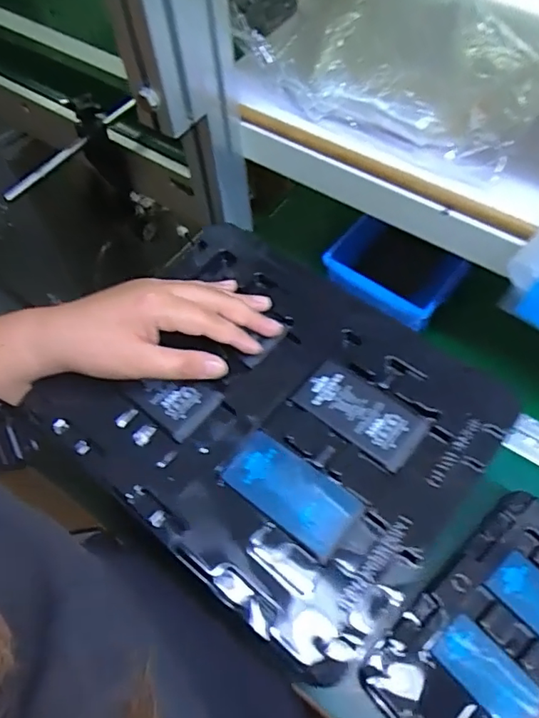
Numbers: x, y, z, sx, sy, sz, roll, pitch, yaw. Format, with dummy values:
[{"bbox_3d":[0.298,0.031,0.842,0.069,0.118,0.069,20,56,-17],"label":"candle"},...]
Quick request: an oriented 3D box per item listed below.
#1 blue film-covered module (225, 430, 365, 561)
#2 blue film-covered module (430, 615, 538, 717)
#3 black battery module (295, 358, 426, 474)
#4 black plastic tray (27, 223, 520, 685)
[{"bbox_3d":[0.014,0.086,0.354,0.084,0.010,0.041,34,67,21],"label":"blue film-covered module"},{"bbox_3d":[0.172,0.247,0.433,0.041,0.006,0.082,-40,65,-19],"label":"blue film-covered module"},{"bbox_3d":[0.061,0.037,0.374,0.085,0.006,0.041,34,67,21],"label":"black battery module"},{"bbox_3d":[0.000,0.037,0.379,0.269,0.025,0.218,33,66,21],"label":"black plastic tray"}]

